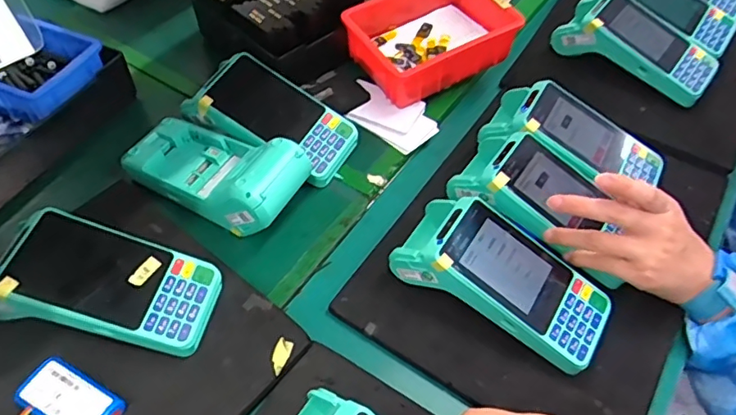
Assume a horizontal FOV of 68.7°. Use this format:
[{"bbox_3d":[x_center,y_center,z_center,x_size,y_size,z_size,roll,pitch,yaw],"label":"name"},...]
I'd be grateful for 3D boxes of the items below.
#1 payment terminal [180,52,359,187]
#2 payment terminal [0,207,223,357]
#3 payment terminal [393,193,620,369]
[{"bbox_3d":[-0.095,-0.086,0.538,0.162,0.061,0.085,26,56,17],"label":"payment terminal"},{"bbox_3d":[-0.206,0.057,0.414,0.170,0.060,0.082,10,53,5],"label":"payment terminal"},{"bbox_3d":[0.116,0.049,0.444,0.169,0.058,0.094,29,57,19],"label":"payment terminal"}]

